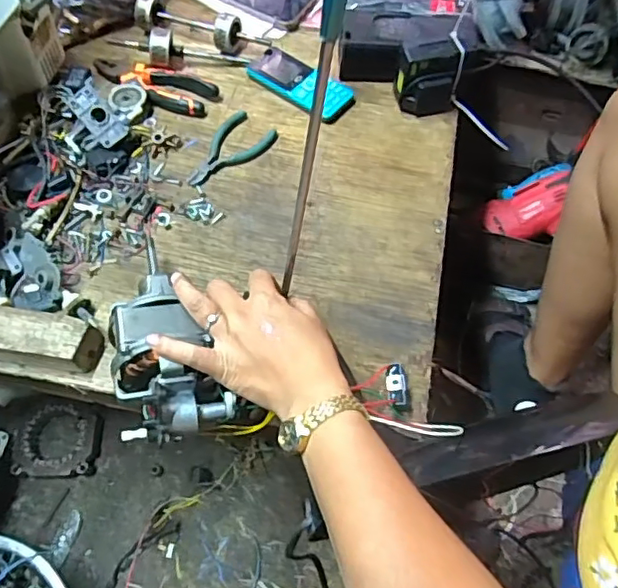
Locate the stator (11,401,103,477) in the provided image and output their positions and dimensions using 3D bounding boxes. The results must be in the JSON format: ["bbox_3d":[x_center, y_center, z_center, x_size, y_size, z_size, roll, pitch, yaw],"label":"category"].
[{"bbox_3d":[-0.349,0.203,0.806,0.109,0.030,0.099,-1,61,-2],"label":"stator"}]

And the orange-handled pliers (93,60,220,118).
[{"bbox_3d":[-0.184,-0.248,0.681,0.151,0.015,0.053,23,63,11],"label":"orange-handled pliers"}]

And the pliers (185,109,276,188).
[{"bbox_3d":[-0.090,-0.157,0.639,0.059,0.006,0.111,35,66,16],"label":"pliers"}]

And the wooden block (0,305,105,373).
[{"bbox_3d":[-0.253,0.040,0.513,0.127,0.035,0.044,7,61,2],"label":"wooden block"}]

